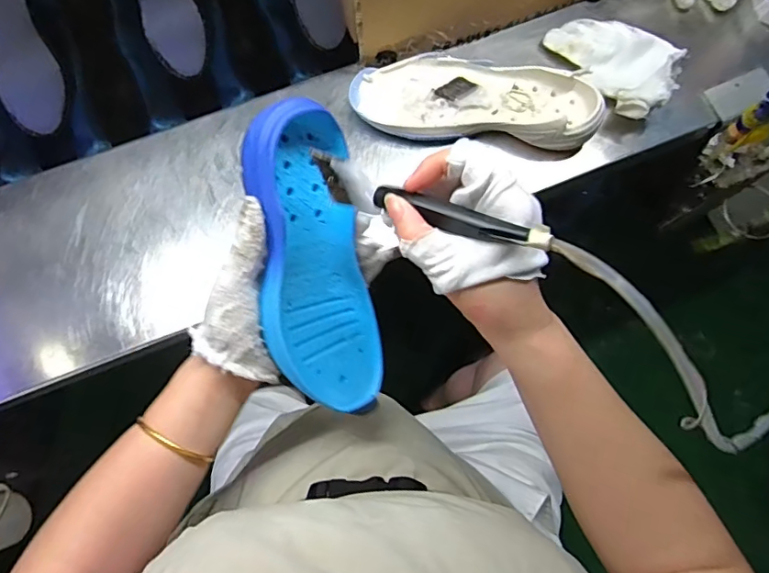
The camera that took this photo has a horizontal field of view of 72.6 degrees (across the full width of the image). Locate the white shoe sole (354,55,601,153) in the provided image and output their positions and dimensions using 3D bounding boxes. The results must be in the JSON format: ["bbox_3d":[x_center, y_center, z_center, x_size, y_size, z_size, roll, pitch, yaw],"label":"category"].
[{"bbox_3d":[0.105,-0.215,0.617,0.284,0.048,0.109,12,77,-1],"label":"white shoe sole"}]

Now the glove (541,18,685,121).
[{"bbox_3d":[0.280,-0.281,0.630,0.159,0.043,0.117,44,78,6],"label":"glove"}]

